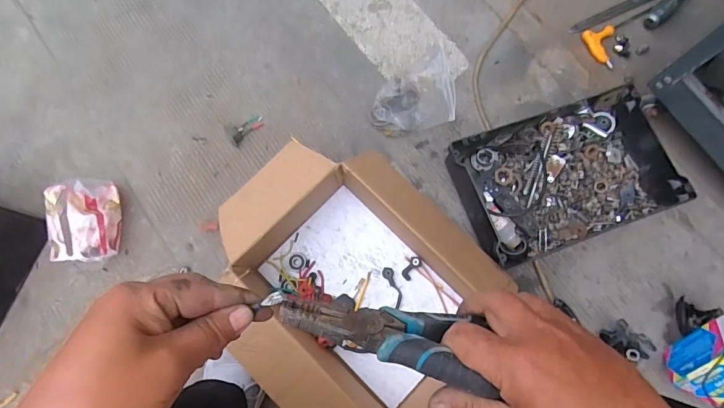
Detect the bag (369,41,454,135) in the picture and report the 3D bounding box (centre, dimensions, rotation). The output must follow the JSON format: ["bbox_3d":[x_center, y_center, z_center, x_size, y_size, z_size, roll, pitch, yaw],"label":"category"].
[{"bbox_3d":[0.082,-0.181,0.710,0.131,0.116,0.116,0,75,1],"label":"bag"}]

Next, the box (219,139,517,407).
[{"bbox_3d":[-0.005,0.121,0.616,0.443,0.137,0.375,41,79,11],"label":"box"}]

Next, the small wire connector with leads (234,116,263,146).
[{"bbox_3d":[-0.203,-0.135,0.749,0.068,0.016,0.025,-43,78,-10],"label":"small wire connector with leads"}]

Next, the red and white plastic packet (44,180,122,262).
[{"bbox_3d":[-0.444,0.025,0.677,0.088,0.083,0.138,1,75,1],"label":"red and white plastic packet"}]

